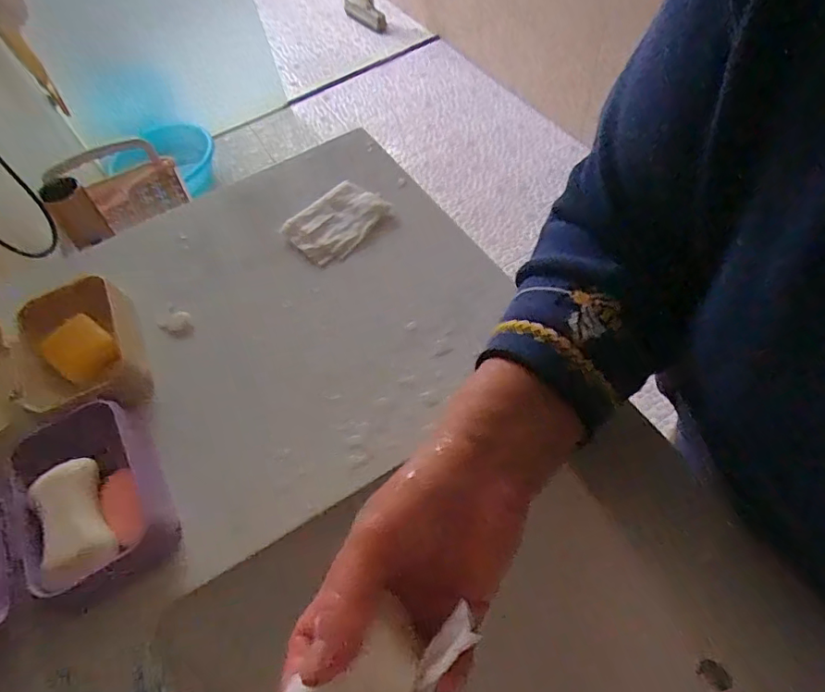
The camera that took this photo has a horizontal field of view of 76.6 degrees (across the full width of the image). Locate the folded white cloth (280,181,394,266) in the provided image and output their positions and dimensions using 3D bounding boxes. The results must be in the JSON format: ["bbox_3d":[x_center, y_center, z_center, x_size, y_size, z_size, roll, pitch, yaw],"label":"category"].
[{"bbox_3d":[-0.075,-0.124,0.517,0.072,0.012,0.096,35,67,26],"label":"folded white cloth"}]

